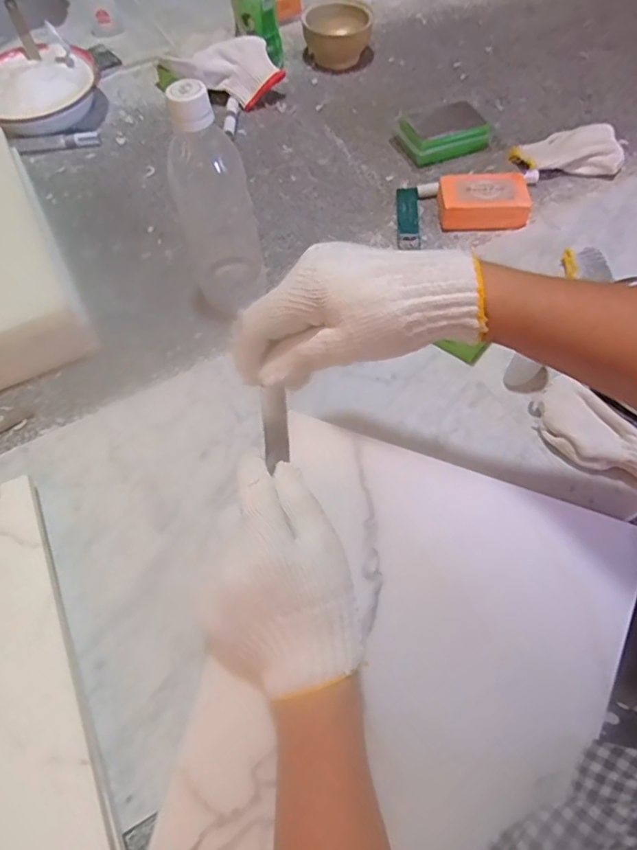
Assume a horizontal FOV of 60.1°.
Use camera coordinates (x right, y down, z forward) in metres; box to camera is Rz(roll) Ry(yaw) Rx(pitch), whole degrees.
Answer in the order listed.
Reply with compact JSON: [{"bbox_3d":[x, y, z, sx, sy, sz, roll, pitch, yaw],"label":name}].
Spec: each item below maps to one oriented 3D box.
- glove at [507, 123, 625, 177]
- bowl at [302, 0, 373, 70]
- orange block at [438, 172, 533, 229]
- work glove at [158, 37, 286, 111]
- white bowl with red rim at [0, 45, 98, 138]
[{"bbox_3d":[0.295,-0.318,0.648,0.125,0.029,0.065,-9,60,-3],"label":"glove"},{"bbox_3d":[0.026,-0.547,0.774,0.092,0.054,0.099,-1,60,1],"label":"bowl"},{"bbox_3d":[0.182,-0.248,0.607,0.093,0.027,0.061,0,60,2],"label":"orange block"},{"bbox_3d":[-0.121,-0.456,0.716,0.145,0.057,0.057,-17,61,-8],"label":"work glove"},{"bbox_3d":[-0.364,-0.422,0.706,0.159,0.042,0.145,-1,60,1],"label":"white bowl with red rim"}]

